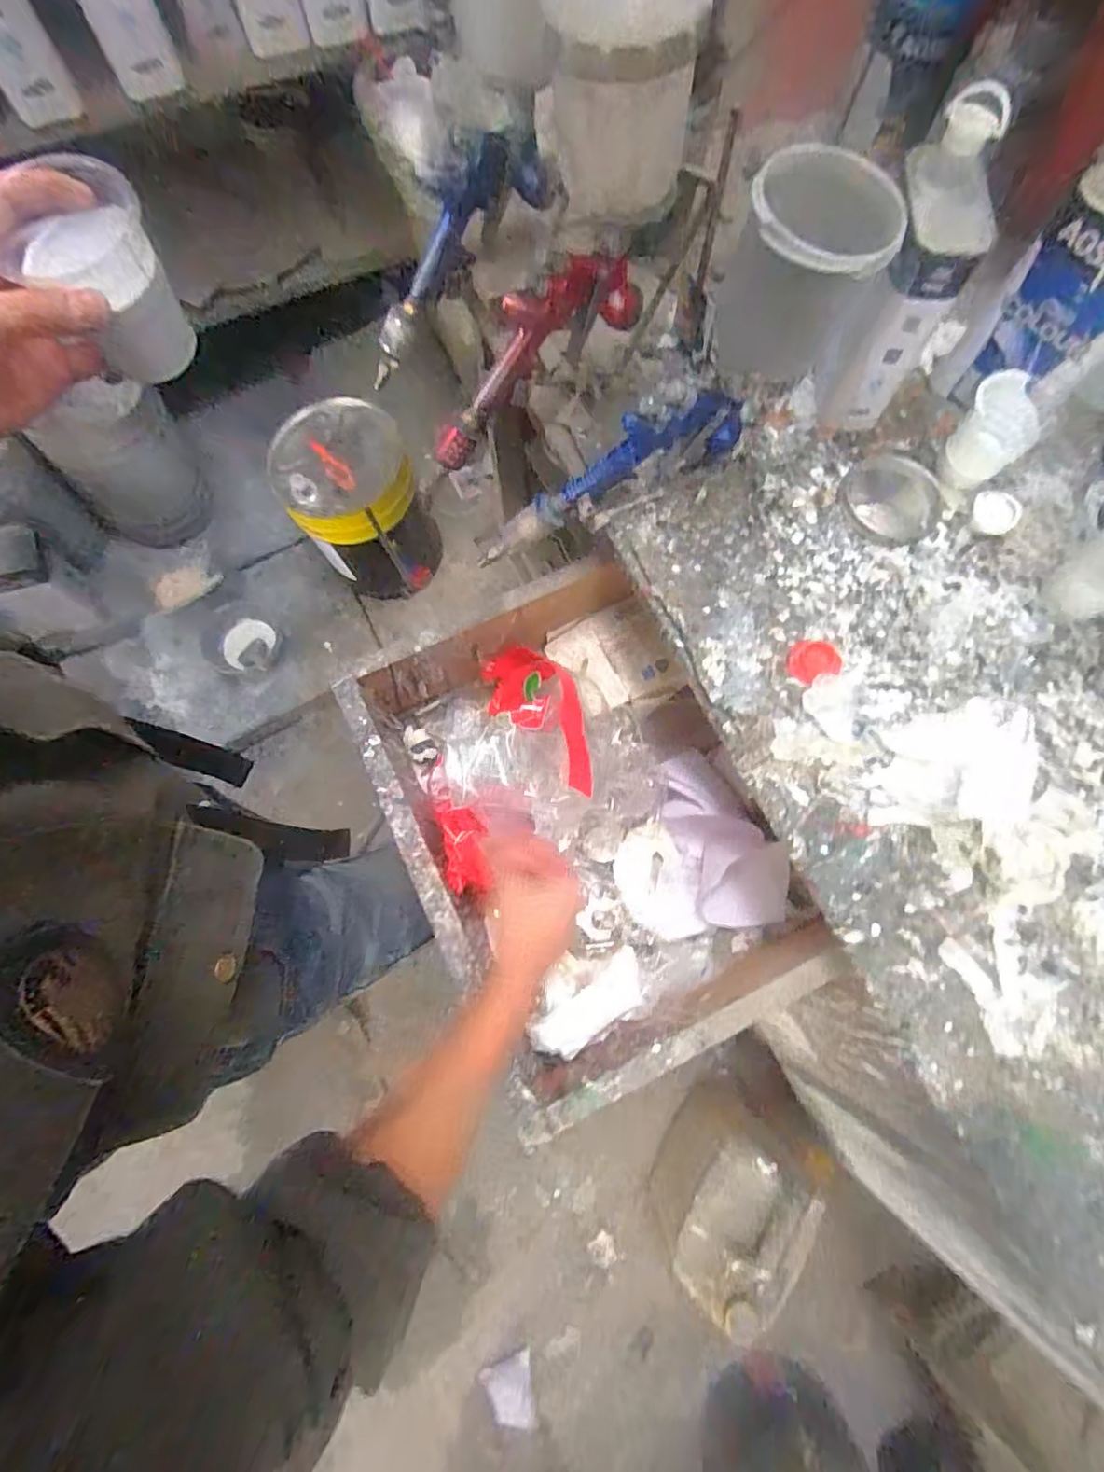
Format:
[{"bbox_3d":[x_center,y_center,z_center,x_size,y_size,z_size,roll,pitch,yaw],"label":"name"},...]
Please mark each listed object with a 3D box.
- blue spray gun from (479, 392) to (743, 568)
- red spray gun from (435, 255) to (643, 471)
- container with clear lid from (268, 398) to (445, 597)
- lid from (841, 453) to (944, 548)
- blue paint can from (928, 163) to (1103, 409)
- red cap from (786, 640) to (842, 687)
[{"bbox_3d":[0.046,-0.242,0.592,0.285,0.108,0.030,-19,74,28],"label":"blue spray gun"},{"bbox_3d":[-0.035,-0.359,0.572,0.245,0.116,0.049,-31,74,31],"label":"red spray gun"},{"bbox_3d":[-0.407,-0.477,1.310,0.262,0.389,0.313,-21,76,-5],"label":"container with clear lid"},{"bbox_3d":[0.338,-0.235,0.594,0.092,0.007,0.106,40,79,10],"label":"lid"},{"bbox_3d":[0.458,-0.378,0.521,0.124,0.211,0.070,37,79,9],"label":"blue paint can"},{"bbox_3d":[0.237,-0.069,0.544,0.043,0.007,0.043,-7,70,19],"label":"red cap"}]

